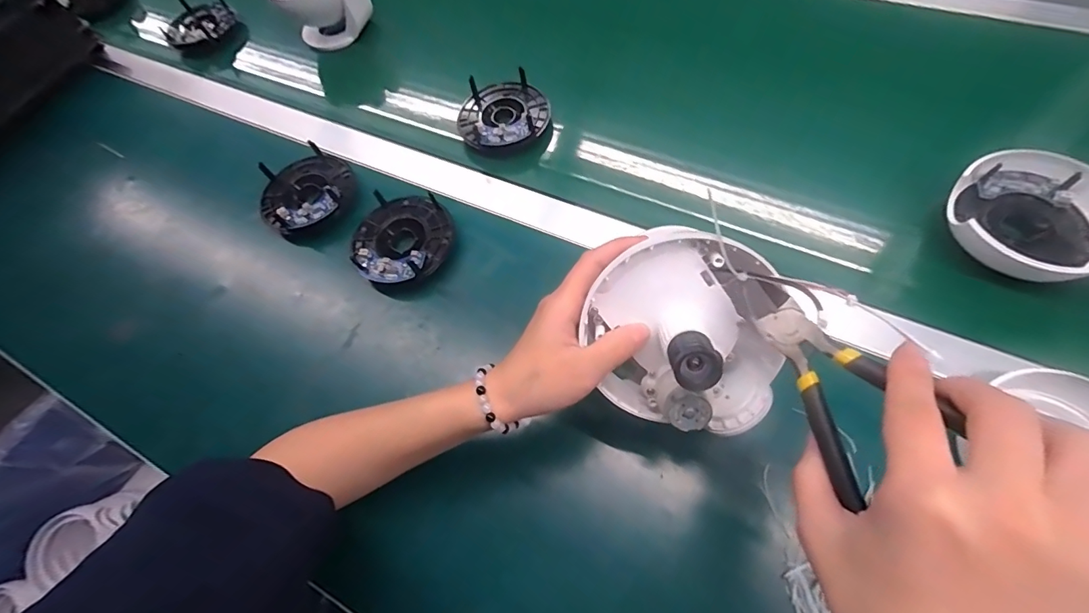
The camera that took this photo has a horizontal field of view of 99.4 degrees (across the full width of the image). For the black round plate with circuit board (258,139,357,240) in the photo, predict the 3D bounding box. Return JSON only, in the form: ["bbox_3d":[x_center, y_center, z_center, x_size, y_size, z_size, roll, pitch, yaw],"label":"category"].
[{"bbox_3d":[-0.255,-0.120,0.502,0.099,0.039,0.106,0,63,0],"label":"black round plate with circuit board"}]

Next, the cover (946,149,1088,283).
[{"bbox_3d":[0.403,-0.075,0.383,0.116,0.039,0.119,-21,65,-11],"label":"cover"}]

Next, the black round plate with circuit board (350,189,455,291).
[{"bbox_3d":[-0.142,-0.066,0.458,0.101,0.031,0.099,0,63,0],"label":"black round plate with circuit board"}]

